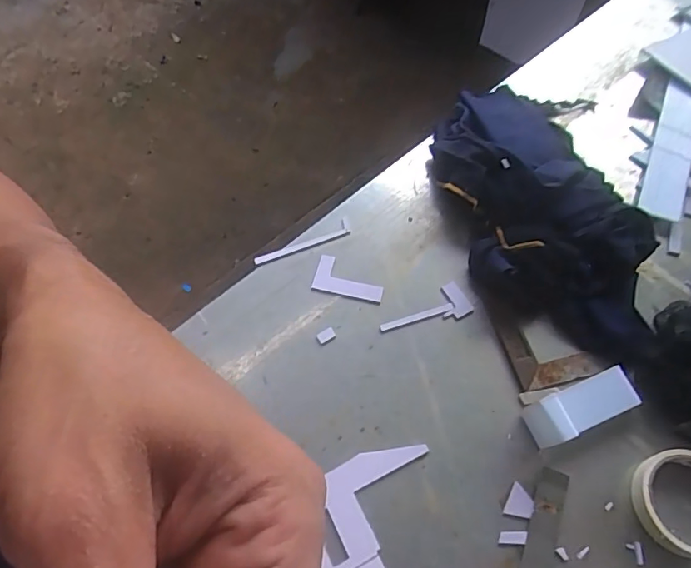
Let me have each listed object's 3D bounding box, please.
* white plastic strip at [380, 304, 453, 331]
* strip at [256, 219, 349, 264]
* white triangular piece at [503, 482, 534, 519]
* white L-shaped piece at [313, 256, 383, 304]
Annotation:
[{"bbox_3d":[0.081,0.037,0.585,0.086,0.004,0.009,-16,62,-8],"label":"white plastic strip"},{"bbox_3d":[-0.053,-0.051,0.643,0.123,0.008,0.018,-24,63,-12],"label":"strip"},{"bbox_3d":[0.165,0.206,0.490,0.024,0.004,0.030,28,65,16],"label":"white triangular piece"},{"bbox_3d":[0.005,-0.006,0.611,0.083,0.006,0.045,14,62,9],"label":"white L-shaped piece"}]

